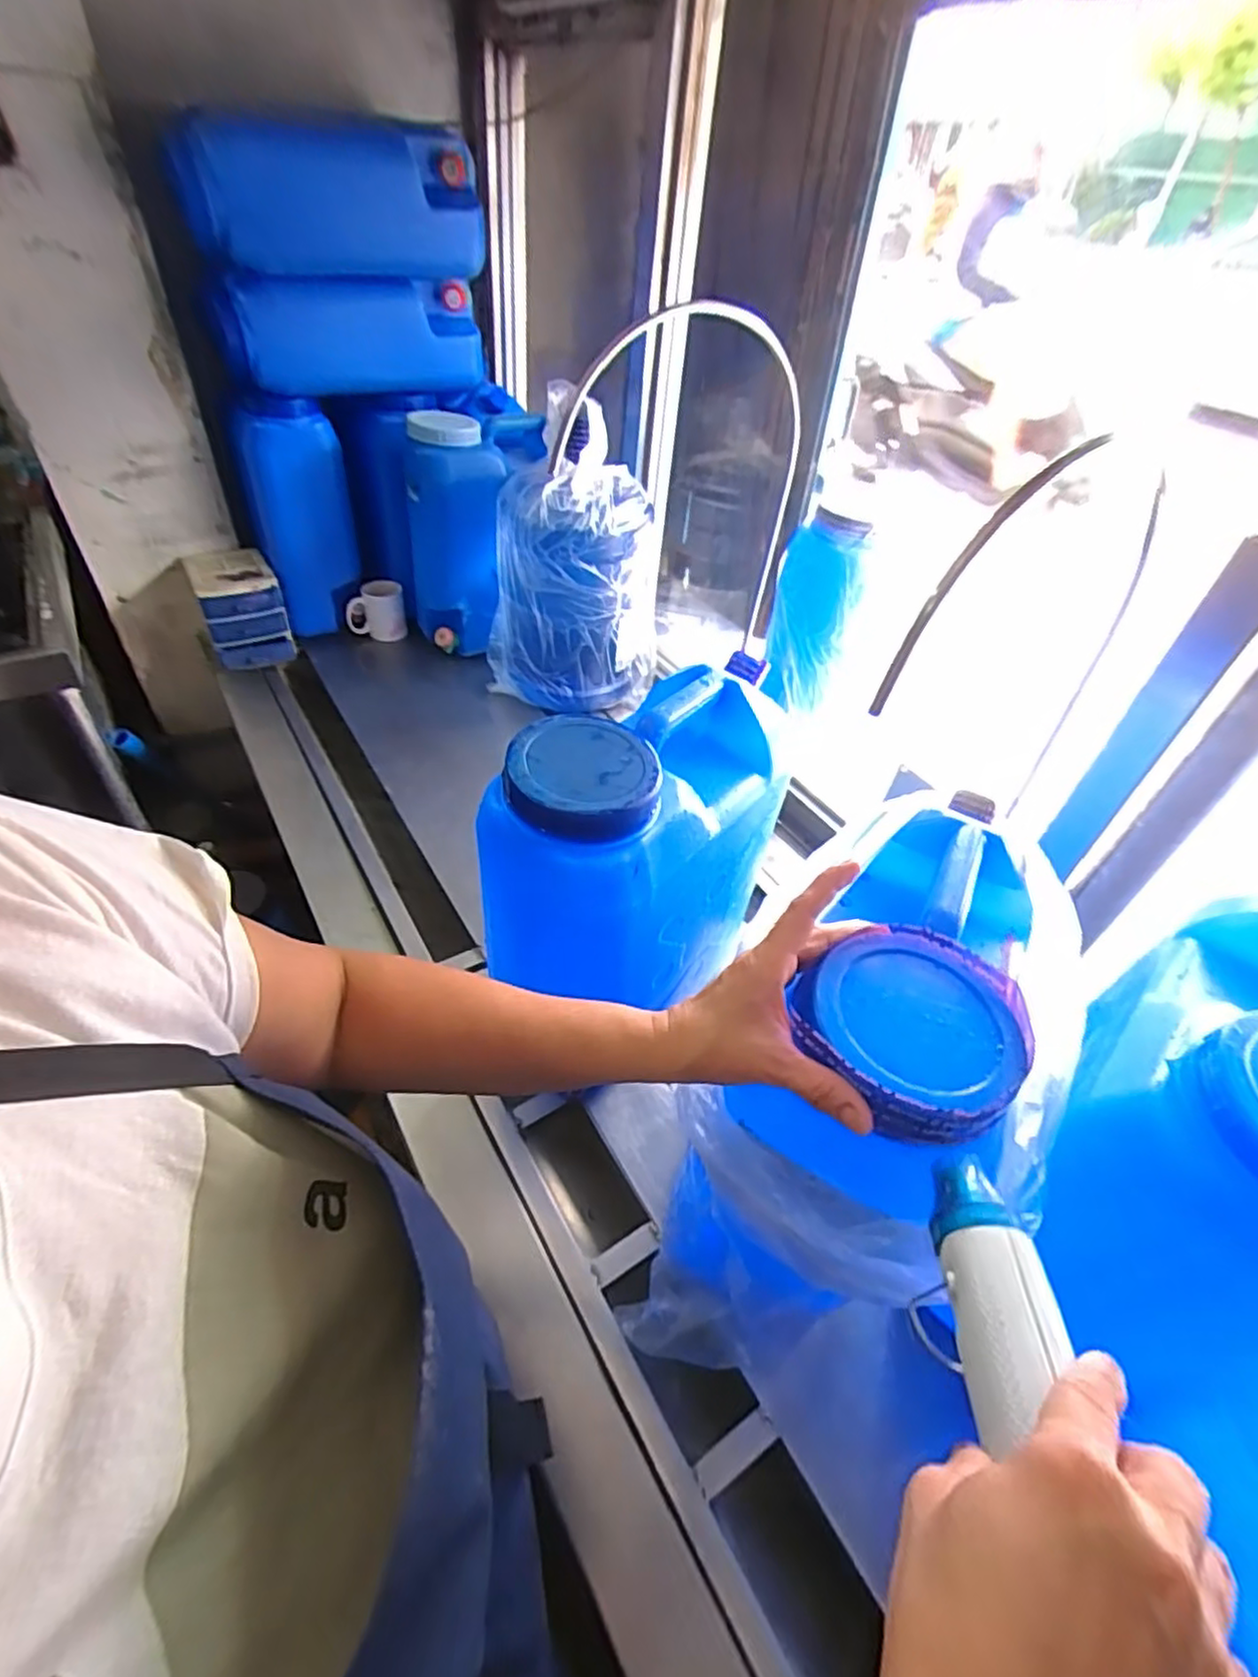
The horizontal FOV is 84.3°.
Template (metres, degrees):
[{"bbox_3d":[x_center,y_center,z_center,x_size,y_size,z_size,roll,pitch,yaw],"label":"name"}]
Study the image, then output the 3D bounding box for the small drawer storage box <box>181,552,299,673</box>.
[{"bbox_3d":[-0.741,-0.439,1.334,0.137,0.153,0.167,-21,50,-25],"label":"small drawer storage box"}]

